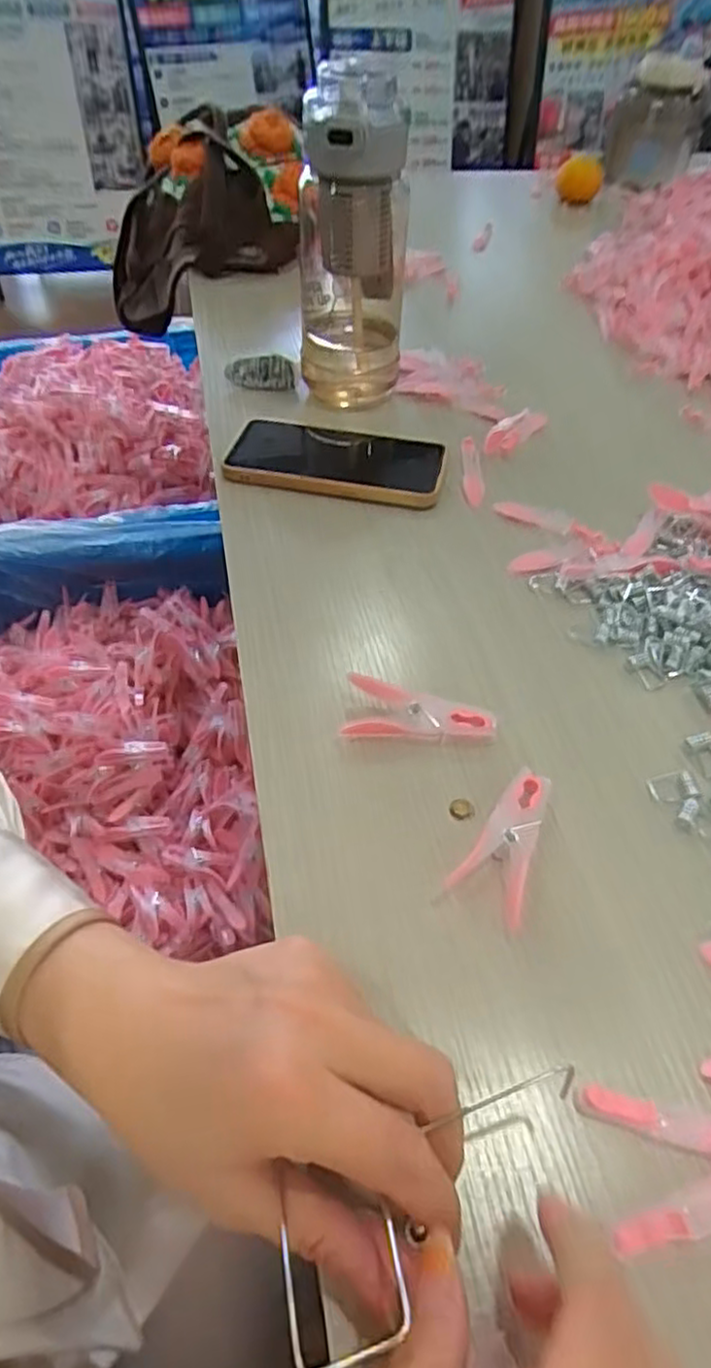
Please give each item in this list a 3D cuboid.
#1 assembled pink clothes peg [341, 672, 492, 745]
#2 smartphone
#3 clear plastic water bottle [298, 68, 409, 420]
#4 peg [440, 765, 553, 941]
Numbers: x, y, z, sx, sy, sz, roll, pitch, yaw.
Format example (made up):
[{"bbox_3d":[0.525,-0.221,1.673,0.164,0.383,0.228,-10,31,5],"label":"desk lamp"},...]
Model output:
[{"bbox_3d":[0.032,0.016,0.365,0.077,0.015,0.036,11,50,8],"label":"assembled pink clothes peg"},{"bbox_3d":[-0.012,-0.169,0.521,0.155,0.014,0.084,11,50,8],"label":"smartphone"},{"bbox_3d":[-0.003,-0.318,0.522,0.078,0.199,0.074,5,50,3],"label":"clear plastic water bottle"},{"bbox_3d":[0.073,0.070,0.317,0.034,0.014,0.073,27,54,20],"label":"peg"}]

